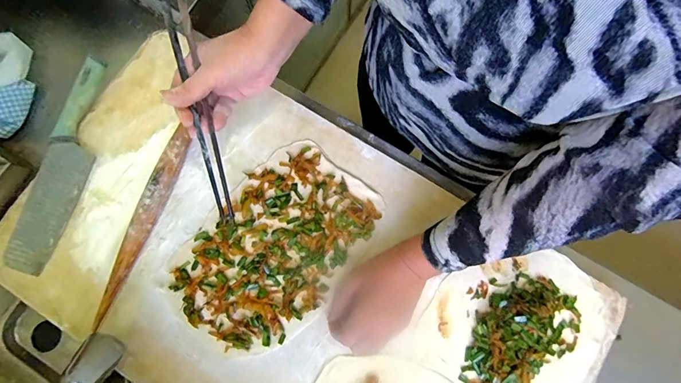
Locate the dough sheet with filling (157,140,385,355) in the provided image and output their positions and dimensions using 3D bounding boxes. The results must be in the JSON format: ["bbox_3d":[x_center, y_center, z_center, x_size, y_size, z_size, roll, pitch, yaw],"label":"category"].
[{"bbox_3d":[-0.081,0.067,0.425,0.170,0.011,0.255,40,81,9],"label":"dough sheet with filling"}]

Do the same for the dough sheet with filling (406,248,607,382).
[{"bbox_3d":[0.203,0.155,0.396,0.174,0.026,0.201,39,81,9],"label":"dough sheet with filling"}]

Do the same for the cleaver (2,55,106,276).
[{"bbox_3d":[-0.359,-0.037,0.442,0.060,0.027,0.279,17,78,4],"label":"cleaver"}]

